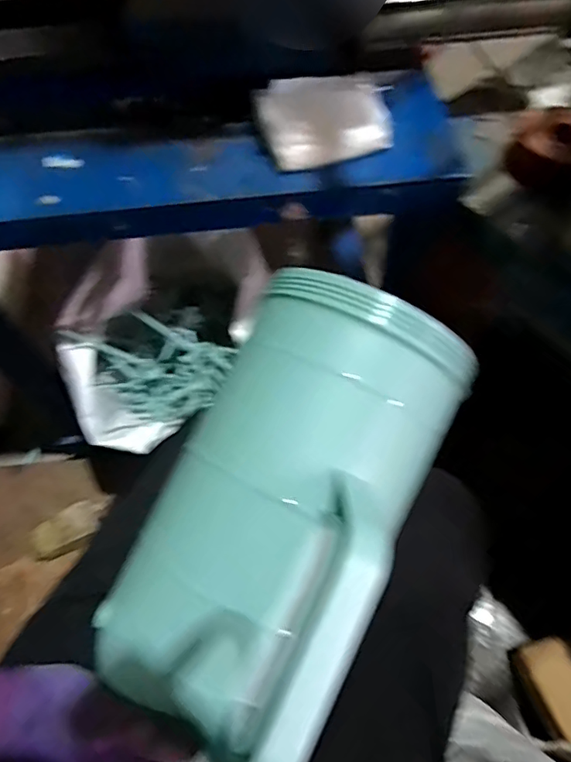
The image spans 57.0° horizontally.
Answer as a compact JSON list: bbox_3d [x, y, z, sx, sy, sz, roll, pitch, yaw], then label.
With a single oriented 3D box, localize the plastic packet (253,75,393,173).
[{"bbox_3d":[0.042,-0.253,0.516,0.133,0.080,0.037,-10,61,-2],"label":"plastic packet"}]

